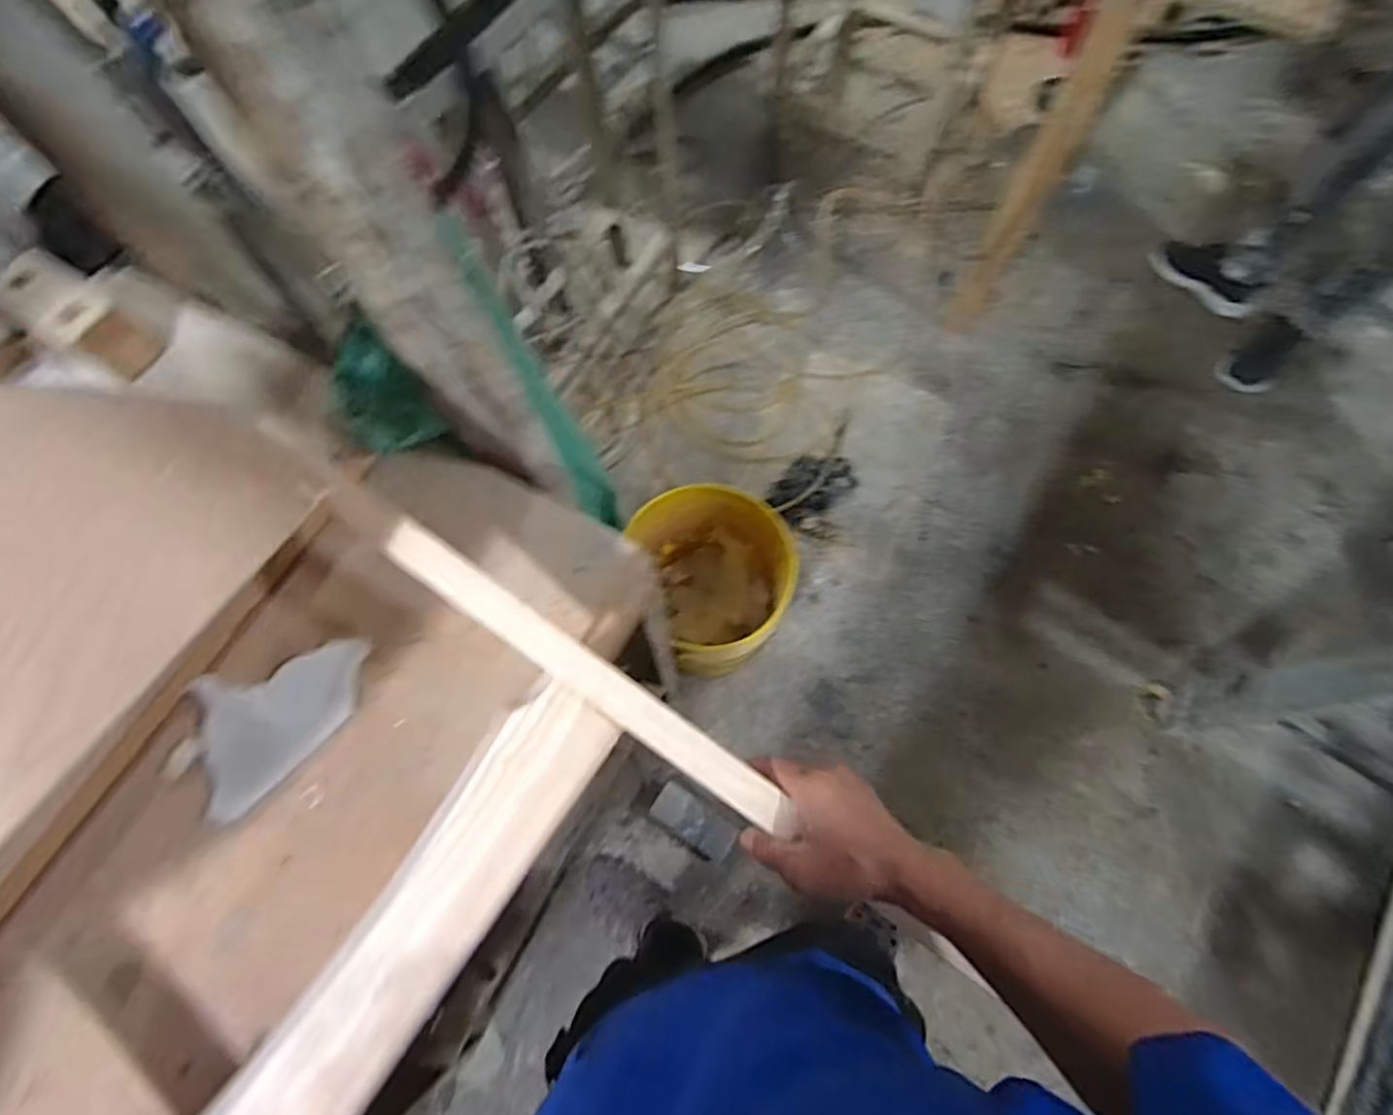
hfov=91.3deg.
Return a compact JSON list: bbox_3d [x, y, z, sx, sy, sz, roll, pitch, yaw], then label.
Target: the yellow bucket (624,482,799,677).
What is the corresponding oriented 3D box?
[{"bbox_3d":[0.020,0.084,1.395,0.302,0.359,0.310,0,69,1],"label":"yellow bucket"}]

